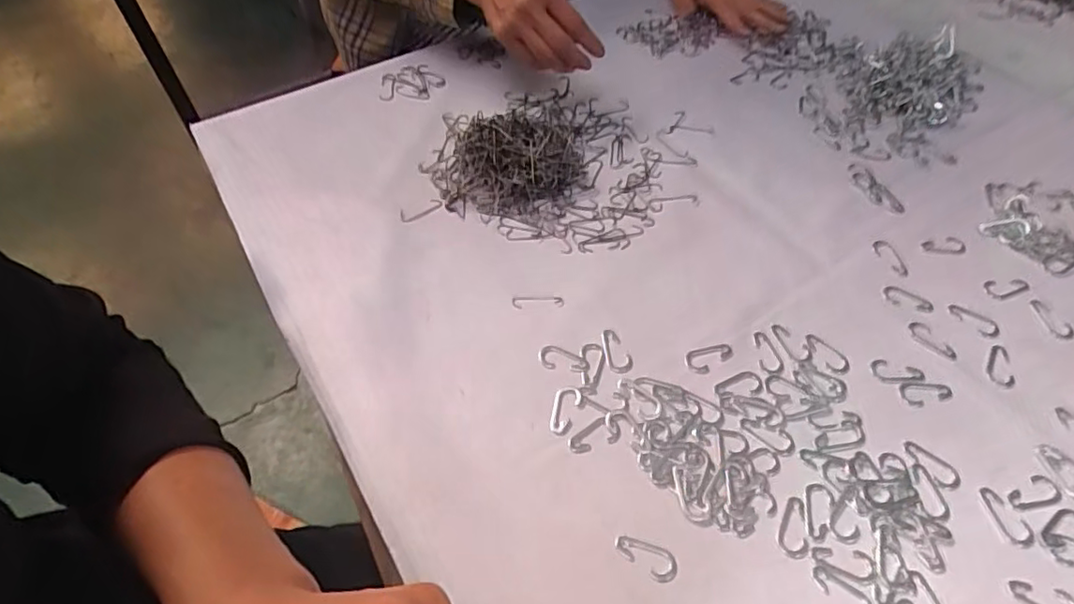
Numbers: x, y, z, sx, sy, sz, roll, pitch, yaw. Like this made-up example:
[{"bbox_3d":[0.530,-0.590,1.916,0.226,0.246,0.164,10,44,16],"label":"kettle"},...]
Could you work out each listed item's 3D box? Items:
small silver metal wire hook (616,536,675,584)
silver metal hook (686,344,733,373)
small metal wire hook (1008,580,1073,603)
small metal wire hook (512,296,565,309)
[{"bbox_3d":[0.064,0.150,0.356,0.037,0.004,0.018,23,57,17],"label":"small silver metal wire hook"},{"bbox_3d":[0.128,0.042,0.441,0.037,0.004,0.018,-11,53,-7],"label":"silver metal hook"},{"bbox_3d":[0.288,0.169,0.339,0.037,0.004,0.018,15,54,12],"label":"small metal wire hook"},{"bbox_3d":[0.001,-0.001,0.473,0.040,0.004,0.010,-1,53,0],"label":"small metal wire hook"}]

